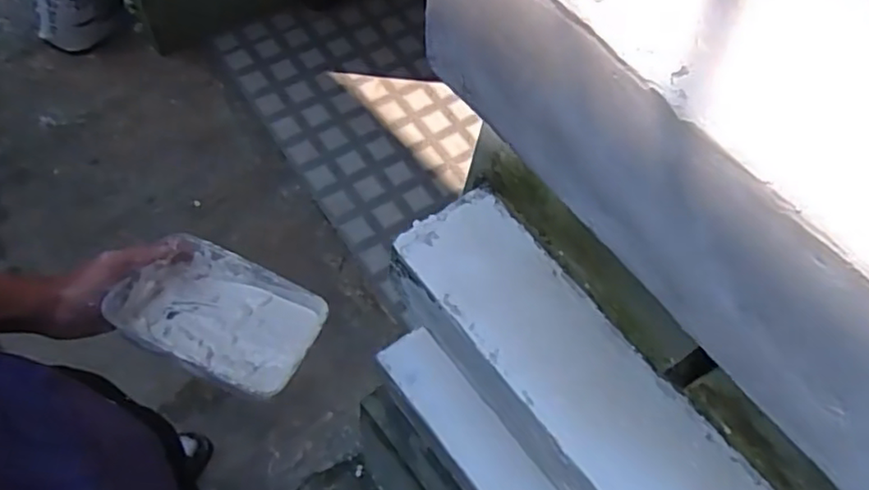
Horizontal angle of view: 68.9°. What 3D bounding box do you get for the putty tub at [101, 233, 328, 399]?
[{"bbox_3d":[-0.189,0.063,0.571,0.159,0.049,0.113,23,65,9],"label":"putty tub"}]

